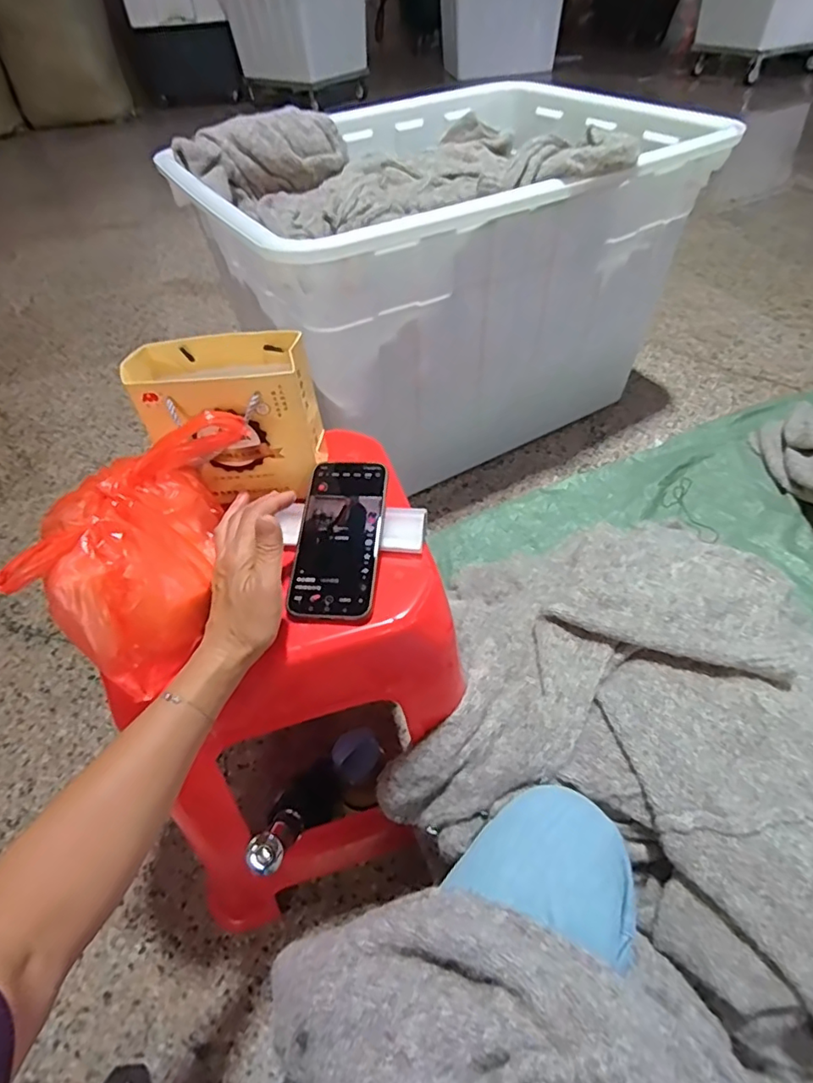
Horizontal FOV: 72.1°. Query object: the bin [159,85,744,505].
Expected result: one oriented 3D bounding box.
[{"bbox_3d":[0.079,-0.599,1.285,0.921,0.670,0.698,-26,51,-18],"label":"bin"}]

